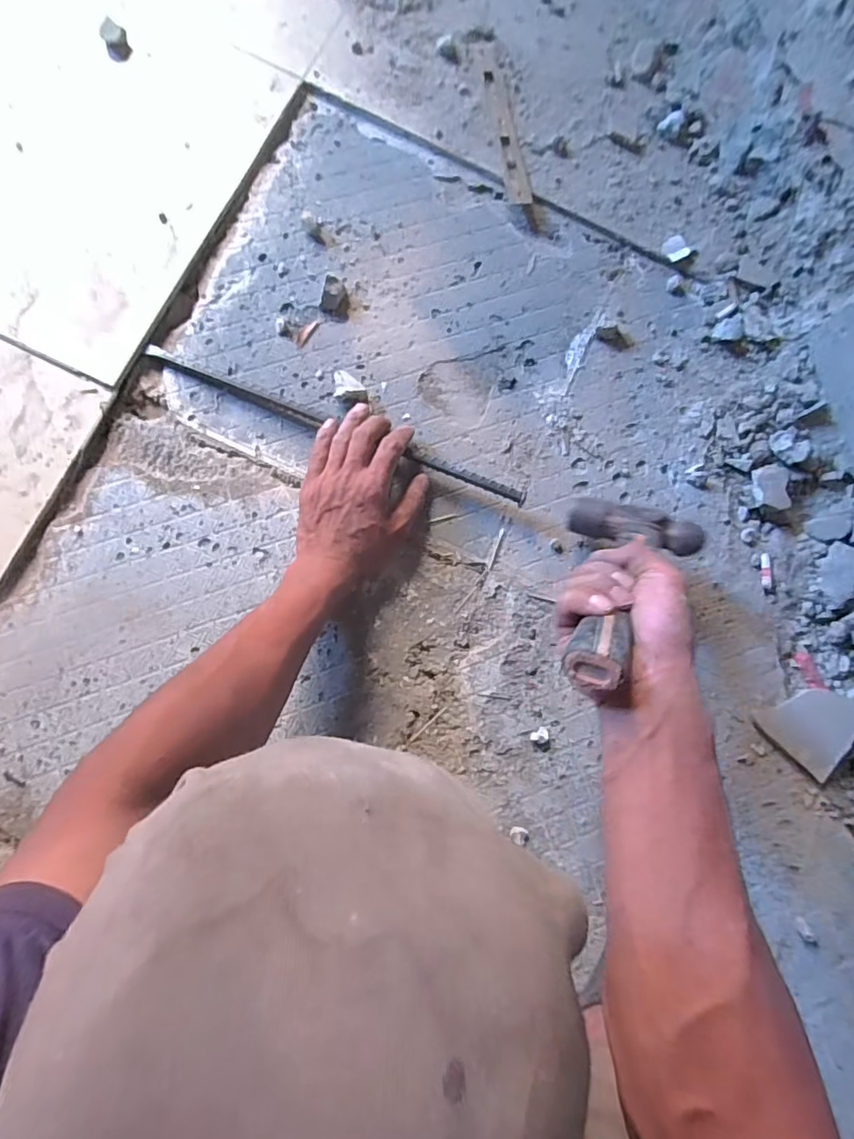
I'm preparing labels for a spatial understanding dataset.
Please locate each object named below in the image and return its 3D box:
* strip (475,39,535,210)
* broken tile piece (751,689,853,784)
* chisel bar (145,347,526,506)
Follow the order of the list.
[{"bbox_3d":[0.084,-0.491,0.598,0.028,0.005,0.195,-8,84,-7],"label":"strip"},{"bbox_3d":[0.385,0.149,0.546,0.092,0.017,0.085,-44,89,-10],"label":"broken tile piece"},{"bbox_3d":[-0.087,-0.138,0.532,0.387,0.018,0.012,21,81,1],"label":"chisel bar"}]

